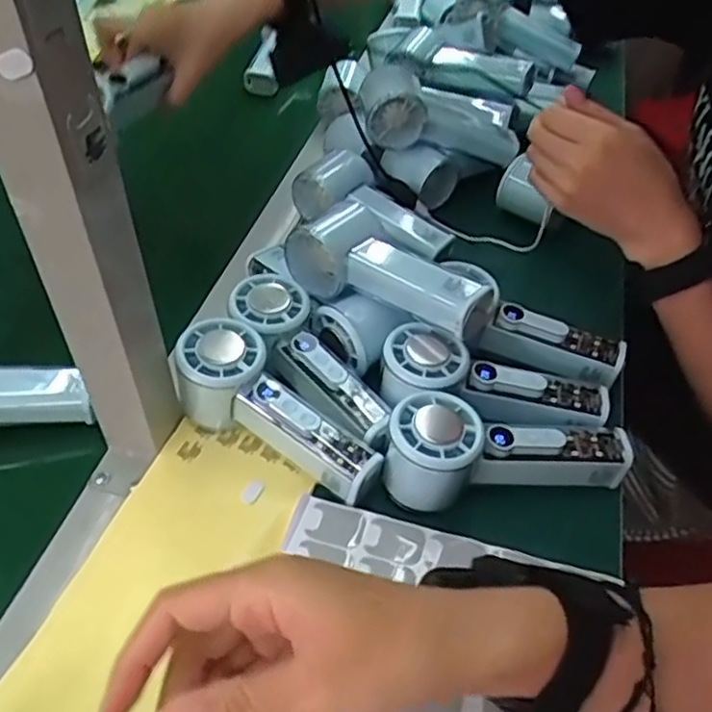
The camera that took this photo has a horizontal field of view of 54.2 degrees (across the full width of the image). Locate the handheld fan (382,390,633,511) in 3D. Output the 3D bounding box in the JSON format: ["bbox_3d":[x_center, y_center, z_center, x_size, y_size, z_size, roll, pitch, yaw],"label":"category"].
[{"bbox_3d":[0.096,0.058,0.441,0.153,0.054,0.057,-6,45,-6],"label":"handheld fan"}]

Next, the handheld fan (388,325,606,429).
[{"bbox_3d":[0.093,0.020,0.473,0.156,0.038,0.051,15,45,-4],"label":"handheld fan"}]

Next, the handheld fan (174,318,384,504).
[{"bbox_3d":[-0.054,0.040,0.462,0.153,0.055,0.056,35,53,11],"label":"handheld fan"}]

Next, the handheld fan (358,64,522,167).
[{"bbox_3d":[0.078,-0.229,0.671,0.159,0.052,0.076,7,40,-26],"label":"handheld fan"}]

